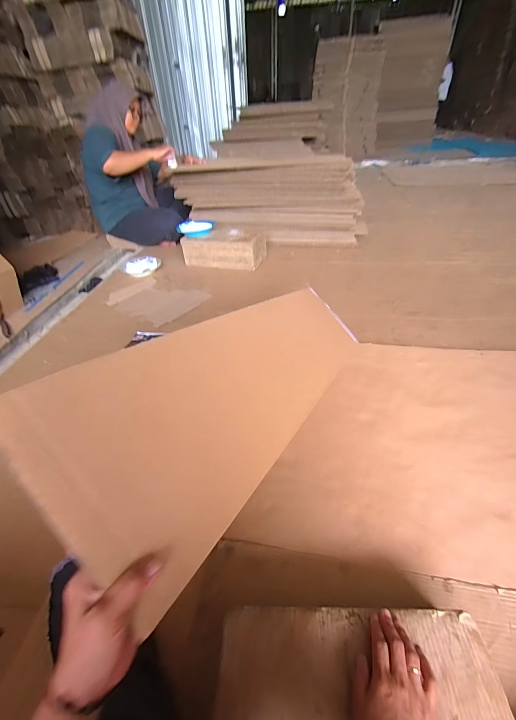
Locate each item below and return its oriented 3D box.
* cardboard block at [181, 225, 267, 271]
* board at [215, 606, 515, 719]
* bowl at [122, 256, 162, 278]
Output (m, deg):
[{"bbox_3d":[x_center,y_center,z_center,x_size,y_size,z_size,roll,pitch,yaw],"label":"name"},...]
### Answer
[{"bbox_3d":[-0.175,-0.584,1.619,0.402,0.146,0.184,9,44,15],"label":"cardboard block"},{"bbox_3d":[0.132,0.441,0.391,0.366,0.027,0.207,-2,42,3],"label":"board"},{"bbox_3d":[-0.616,-0.493,1.660,0.199,0.031,0.208,-15,43,-11],"label":"bowl"}]

